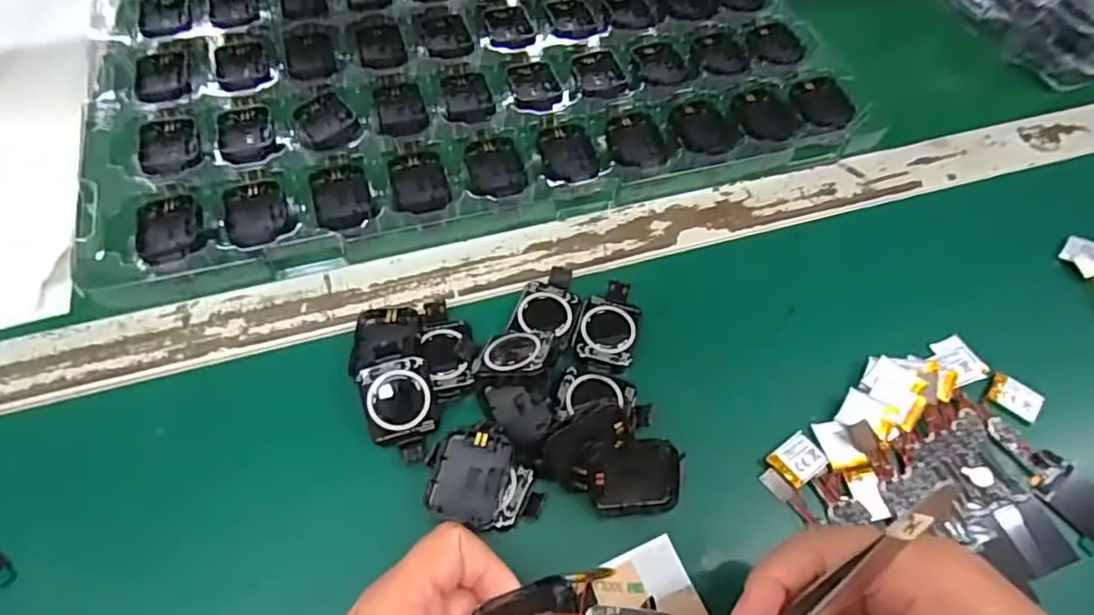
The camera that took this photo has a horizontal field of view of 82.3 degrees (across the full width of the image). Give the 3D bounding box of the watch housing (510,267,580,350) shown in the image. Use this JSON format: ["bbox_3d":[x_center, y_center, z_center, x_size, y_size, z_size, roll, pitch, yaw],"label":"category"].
[{"bbox_3d":[0.001,-0.001,0.334,0.031,0.005,0.045,17,60,5],"label":"watch housing"}]

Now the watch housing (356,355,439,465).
[{"bbox_3d":[-0.070,0.048,0.298,0.032,0.012,0.046,-13,92,-12],"label":"watch housing"}]

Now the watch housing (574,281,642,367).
[{"bbox_3d":[0.033,0.010,0.335,0.031,0.012,0.048,12,60,3],"label":"watch housing"}]

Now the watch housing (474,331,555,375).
[{"bbox_3d":[-0.017,0.022,0.308,0.038,0.005,0.033,-4,35,20],"label":"watch housing"}]

